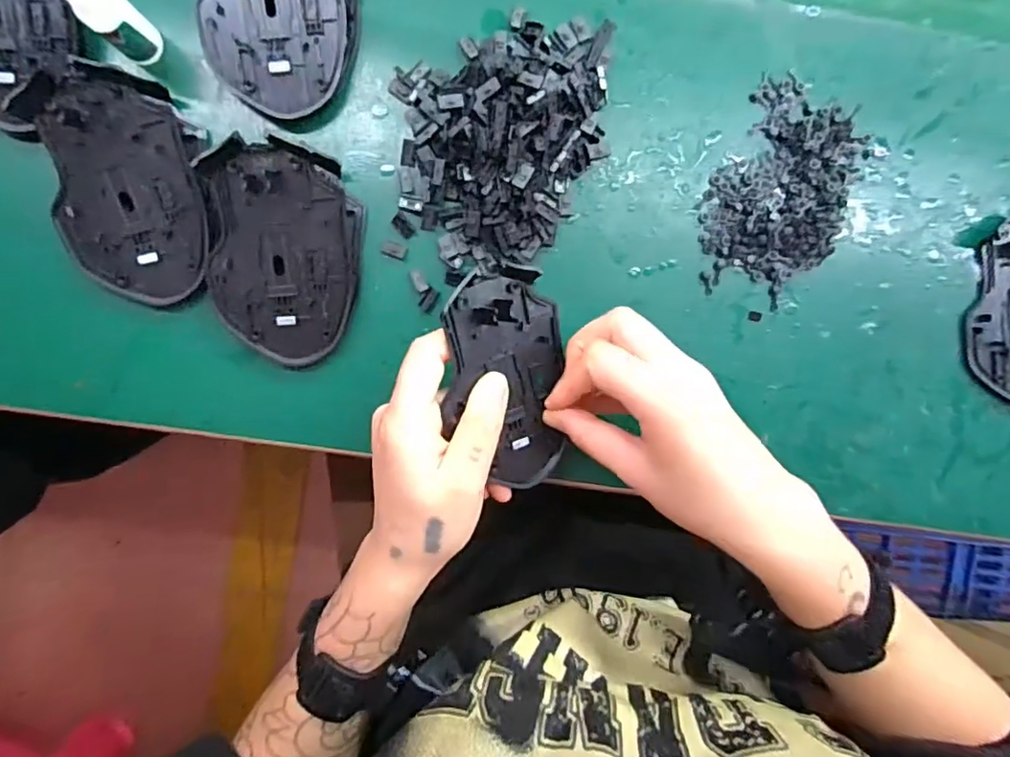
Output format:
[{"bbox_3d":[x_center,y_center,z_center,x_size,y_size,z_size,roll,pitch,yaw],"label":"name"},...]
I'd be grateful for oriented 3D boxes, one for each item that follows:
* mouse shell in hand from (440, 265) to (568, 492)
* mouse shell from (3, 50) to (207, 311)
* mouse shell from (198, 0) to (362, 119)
[{"bbox_3d":[-0.002,0.002,0.314,0.068,0.022,0.111,-4,98,-28],"label":"mouse shell in hand"},{"bbox_3d":[-0.200,-0.100,0.312,0.074,0.018,0.114,-10,109,-8],"label":"mouse shell"},{"bbox_3d":[-0.119,-0.199,0.306,0.076,0.036,0.111,3,92,-3],"label":"mouse shell"}]

